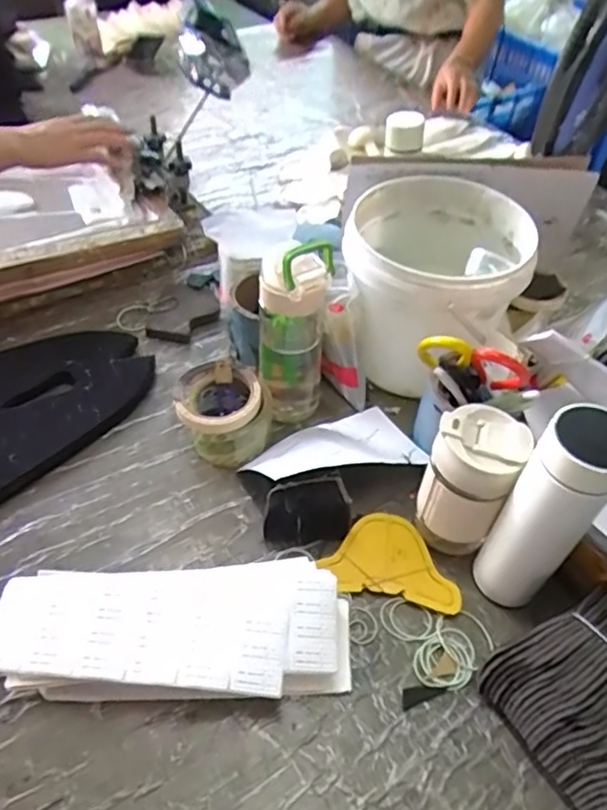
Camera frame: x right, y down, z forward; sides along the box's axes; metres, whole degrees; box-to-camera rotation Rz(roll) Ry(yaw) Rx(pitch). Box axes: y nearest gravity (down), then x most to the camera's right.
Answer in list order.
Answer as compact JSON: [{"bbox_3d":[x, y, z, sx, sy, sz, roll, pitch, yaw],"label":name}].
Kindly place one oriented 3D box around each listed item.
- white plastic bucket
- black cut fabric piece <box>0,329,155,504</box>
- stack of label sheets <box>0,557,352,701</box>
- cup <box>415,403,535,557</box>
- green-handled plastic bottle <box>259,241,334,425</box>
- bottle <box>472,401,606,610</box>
[{"bbox_3d":[0.154,-0.138,0.736,0.210,0.182,0.245,14,49,9],"label":"white plastic bucket"},{"bbox_3d":[-0.338,0.001,0.705,0.320,0.030,0.233,-31,56,-26],"label":"black cut fabric piece"},{"bbox_3d":[-0.115,0.199,0.529,0.311,0.050,0.115,0,48,-2],"label":"stack of label sheets"},{"bbox_3d":[0.158,0.073,0.577,0.076,0.146,0.073,1,48,-1],"label":"cup"},{"bbox_3d":[-0.011,-0.081,0.654,0.075,0.227,0.076,0,48,-2],"label":"green-handled plastic bottle"},{"bbox_3d":[0.204,0.096,0.509,0.063,0.225,0.065,29,53,22],"label":"bottle"}]

